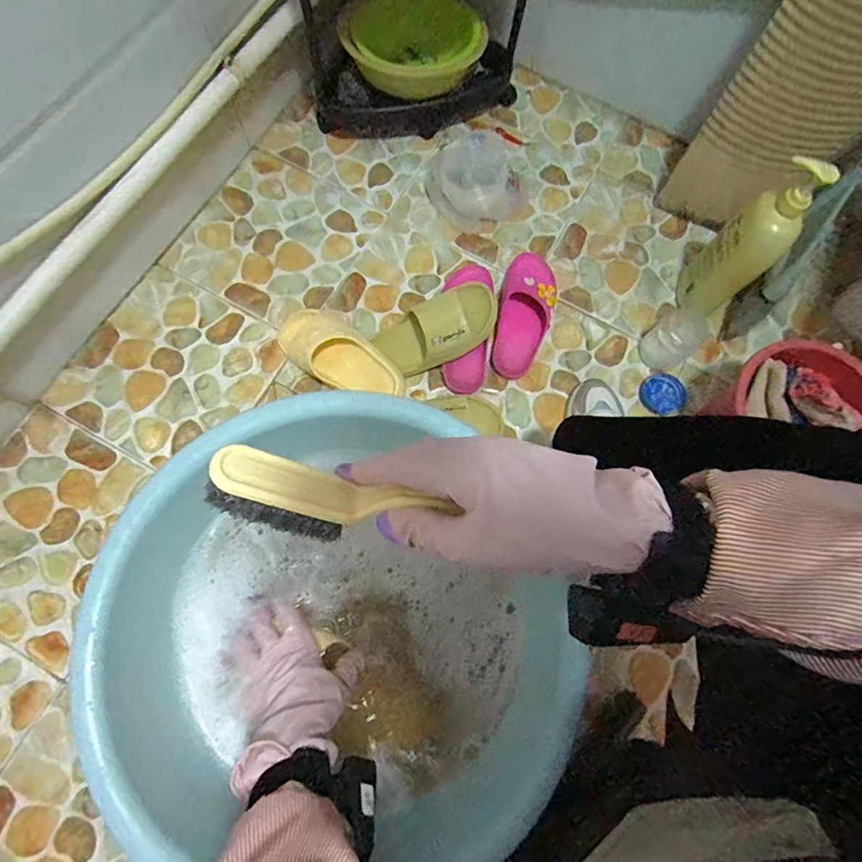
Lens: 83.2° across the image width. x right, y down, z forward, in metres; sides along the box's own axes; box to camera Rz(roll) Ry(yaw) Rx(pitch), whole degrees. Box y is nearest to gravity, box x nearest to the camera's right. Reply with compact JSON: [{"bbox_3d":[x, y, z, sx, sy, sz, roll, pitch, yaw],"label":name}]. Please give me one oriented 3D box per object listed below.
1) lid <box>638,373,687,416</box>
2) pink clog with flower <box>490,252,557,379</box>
[{"bbox_3d":[0.394,-0.061,0.826,0.067,0.023,0.074,-38,80,-10],"label":"lid"},{"bbox_3d":[0.161,-0.206,0.828,0.090,0.061,0.224,14,75,2],"label":"pink clog with flower"}]

